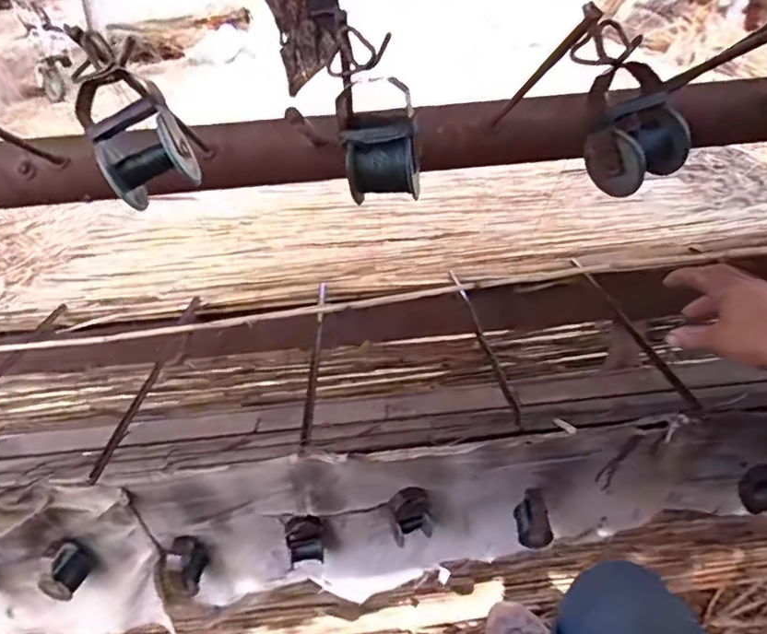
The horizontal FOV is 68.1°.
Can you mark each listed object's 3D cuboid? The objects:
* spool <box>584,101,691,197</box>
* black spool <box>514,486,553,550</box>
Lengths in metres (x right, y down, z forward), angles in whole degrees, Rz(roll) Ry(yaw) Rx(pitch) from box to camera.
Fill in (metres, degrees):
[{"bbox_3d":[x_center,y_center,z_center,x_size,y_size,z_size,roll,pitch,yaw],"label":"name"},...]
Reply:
[{"bbox_3d":[0.169,-0.113,0.375,0.057,0.050,0.046,-40,41,-24],"label":"spool"},{"bbox_3d":[0.205,0.274,0.774,0.045,0.058,0.048,-1,34,6],"label":"black spool"}]

